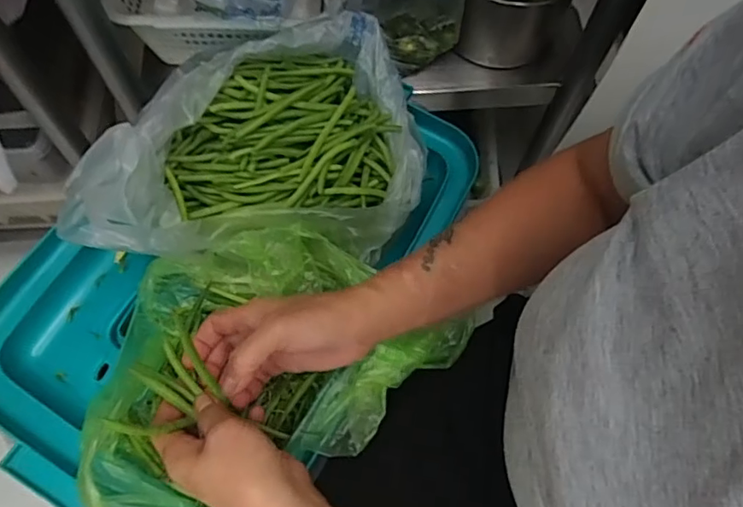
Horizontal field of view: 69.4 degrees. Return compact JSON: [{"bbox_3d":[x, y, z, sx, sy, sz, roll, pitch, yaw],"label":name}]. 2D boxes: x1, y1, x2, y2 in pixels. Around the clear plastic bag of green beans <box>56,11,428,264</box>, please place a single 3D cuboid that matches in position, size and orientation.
[{"bbox_3d":[-0.096,-0.103,0.481,0.277,0.107,0.209,-9,65,-6],"label":"clear plastic bag of green beans"}]

